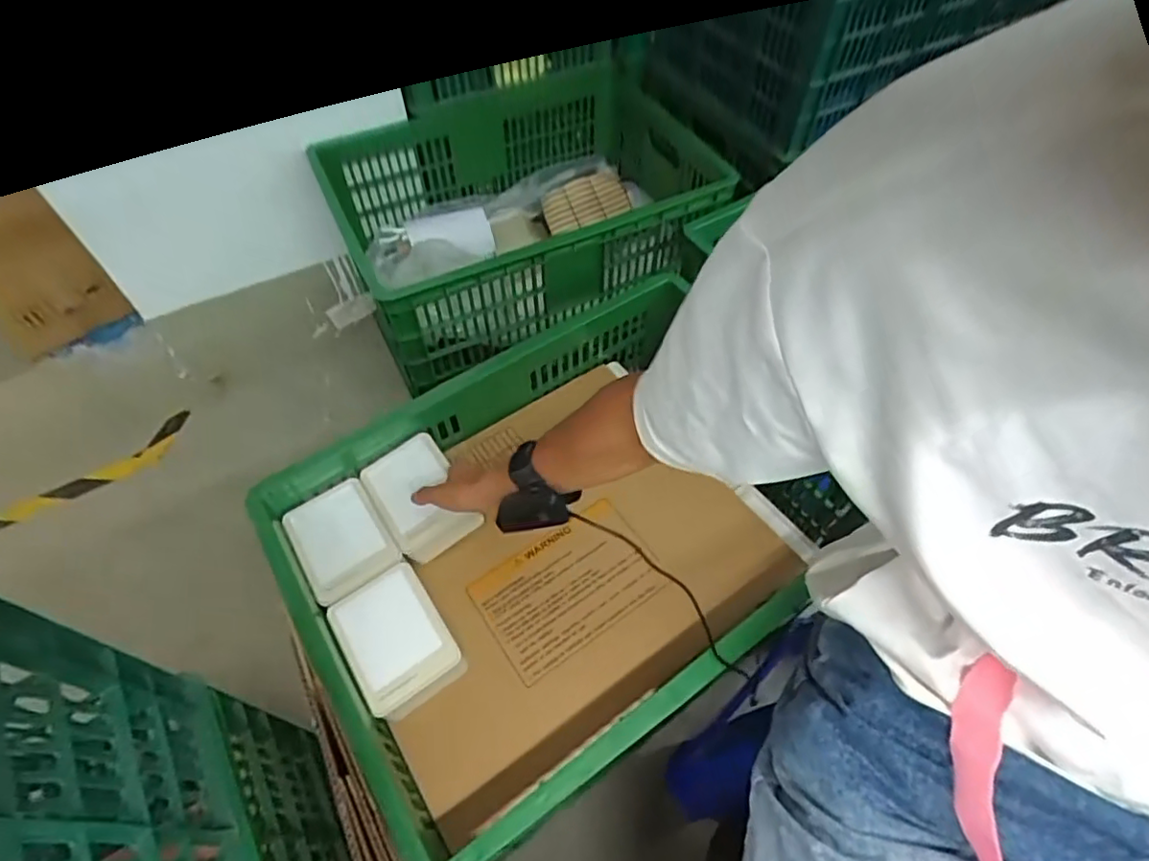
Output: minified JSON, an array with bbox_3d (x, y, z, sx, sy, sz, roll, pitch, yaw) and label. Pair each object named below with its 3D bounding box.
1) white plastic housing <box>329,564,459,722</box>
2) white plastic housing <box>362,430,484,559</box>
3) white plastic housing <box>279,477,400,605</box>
[{"bbox_3d":[-0.199,0.231,0.669,0.106,0.062,0.136,-30,61,-19],"label":"white plastic housing"},{"bbox_3d":[-0.190,0.079,0.733,0.096,0.042,0.143,-29,61,-18],"label":"white plastic housing"},{"bbox_3d":[-0.288,0.134,0.742,0.105,0.033,0.128,-29,61,-19],"label":"white plastic housing"}]

